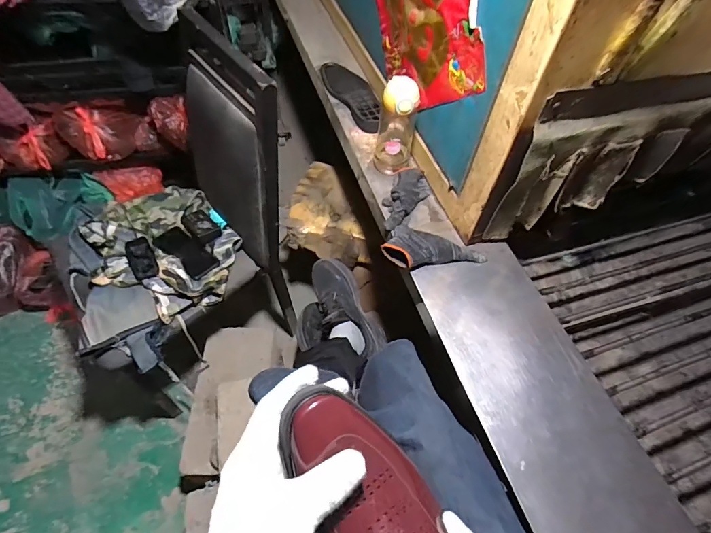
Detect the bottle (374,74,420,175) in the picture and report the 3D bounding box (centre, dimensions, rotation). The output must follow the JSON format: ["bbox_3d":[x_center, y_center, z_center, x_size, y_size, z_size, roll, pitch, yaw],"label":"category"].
[{"bbox_3d":[0.082,-0.277,0.803,0.079,0.186,0.084,7,56,4],"label":"bottle"}]

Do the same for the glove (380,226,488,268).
[{"bbox_3d":[0.146,-0.042,0.755,0.188,0.037,0.097,-10,57,-8],"label":"glove"}]

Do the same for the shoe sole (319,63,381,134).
[{"bbox_3d":[-0.002,-0.436,1.016,0.096,0.031,0.301,-24,60,-16],"label":"shoe sole"}]

